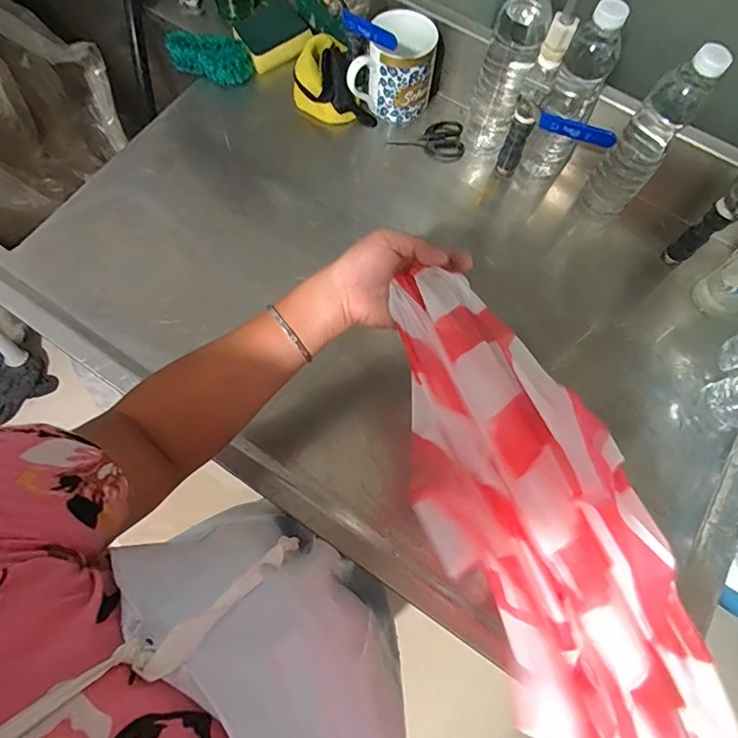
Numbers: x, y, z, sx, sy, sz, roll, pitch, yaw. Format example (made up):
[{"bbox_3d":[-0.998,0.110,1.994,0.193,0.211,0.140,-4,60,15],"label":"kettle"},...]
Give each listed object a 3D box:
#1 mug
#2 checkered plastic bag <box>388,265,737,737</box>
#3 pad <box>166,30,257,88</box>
[{"bbox_3d":[0.033,-0.404,0.634,0.106,0.101,0.087,8,71,0],"label":"mug"},{"bbox_3d":[0.122,0.120,0.334,0.136,0.039,0.429,-29,75,6],"label":"checkered plastic bag"},{"bbox_3d":[-0.234,-0.449,0.681,0.128,0.039,0.054,11,71,2],"label":"pad"}]

